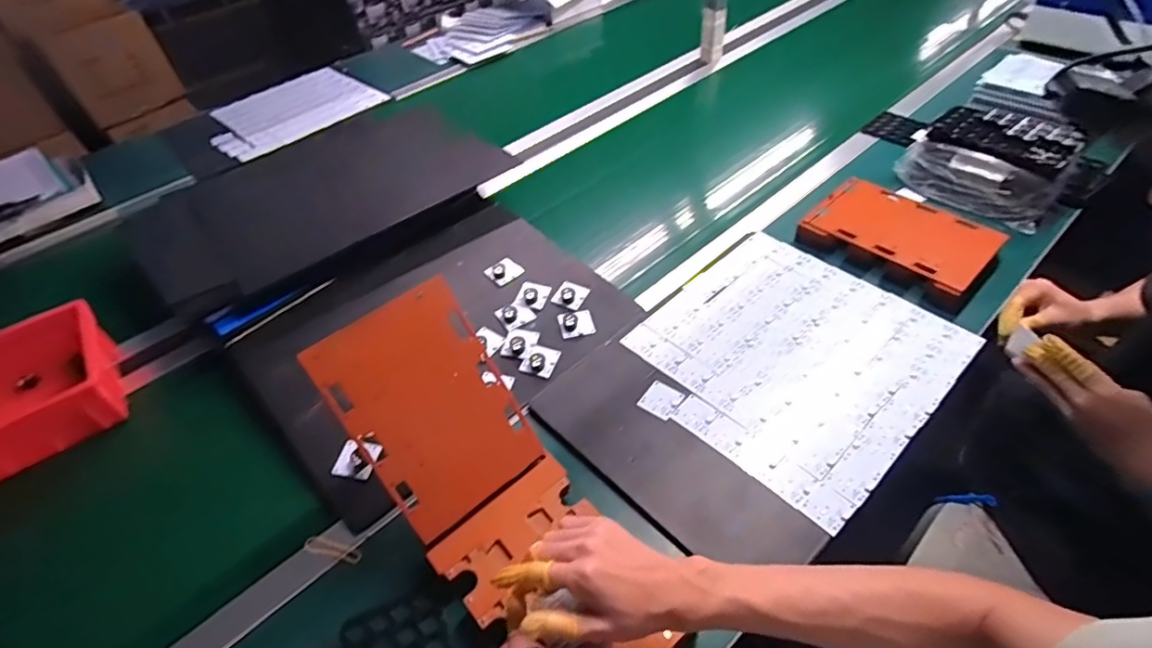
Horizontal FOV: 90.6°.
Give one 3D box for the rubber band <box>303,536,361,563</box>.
[{"bbox_3d":[-0.282,0.260,0.659,0.072,0.006,0.015,10,48,13],"label":"rubber band"}]

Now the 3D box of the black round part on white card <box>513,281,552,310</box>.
[{"bbox_3d":[-0.067,-0.048,0.897,0.045,0.016,0.053,8,48,14],"label":"black round part on white card"}]

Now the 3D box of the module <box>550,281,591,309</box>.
[{"bbox_3d":[-0.007,-0.047,0.892,0.046,0.014,0.050,19,52,22],"label":"module"}]

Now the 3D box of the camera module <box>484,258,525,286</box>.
[{"bbox_3d":[-0.117,-0.086,0.927,0.051,0.015,0.043,-38,54,-26],"label":"camera module"}]

